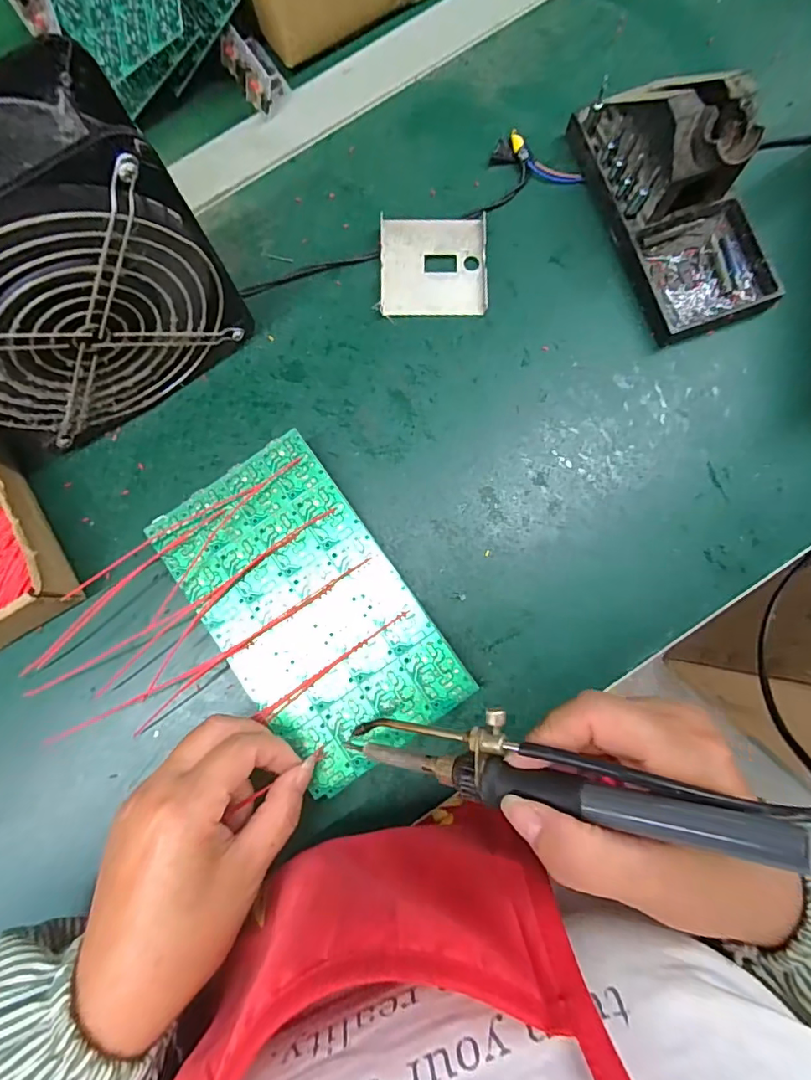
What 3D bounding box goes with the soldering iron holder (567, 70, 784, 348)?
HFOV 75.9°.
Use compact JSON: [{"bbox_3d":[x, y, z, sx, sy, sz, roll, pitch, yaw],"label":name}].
[{"bbox_3d":[0.171,-0.212,0.307,0.079,0.068,0.160,-18,84,-1],"label":"soldering iron holder"}]

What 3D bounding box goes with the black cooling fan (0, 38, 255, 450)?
[{"bbox_3d":[-0.171,-0.125,0.263,0.145,0.151,0.062,-34,85,-3],"label":"black cooling fan"}]

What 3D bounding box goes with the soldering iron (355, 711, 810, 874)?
[{"bbox_3d":[0.061,0.087,0.193,0.194,0.013,0.031,-2,83,35],"label":"soldering iron"}]

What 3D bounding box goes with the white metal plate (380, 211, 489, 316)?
[{"bbox_3d":[0.018,-0.179,0.340,0.068,0.007,0.066,0,84,0],"label":"white metal plate"}]

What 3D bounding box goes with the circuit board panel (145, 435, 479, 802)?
[{"bbox_3d":[-0.054,0.039,0.287,0.103,0.007,0.179,-35,85,-3],"label":"circuit board panel"}]

